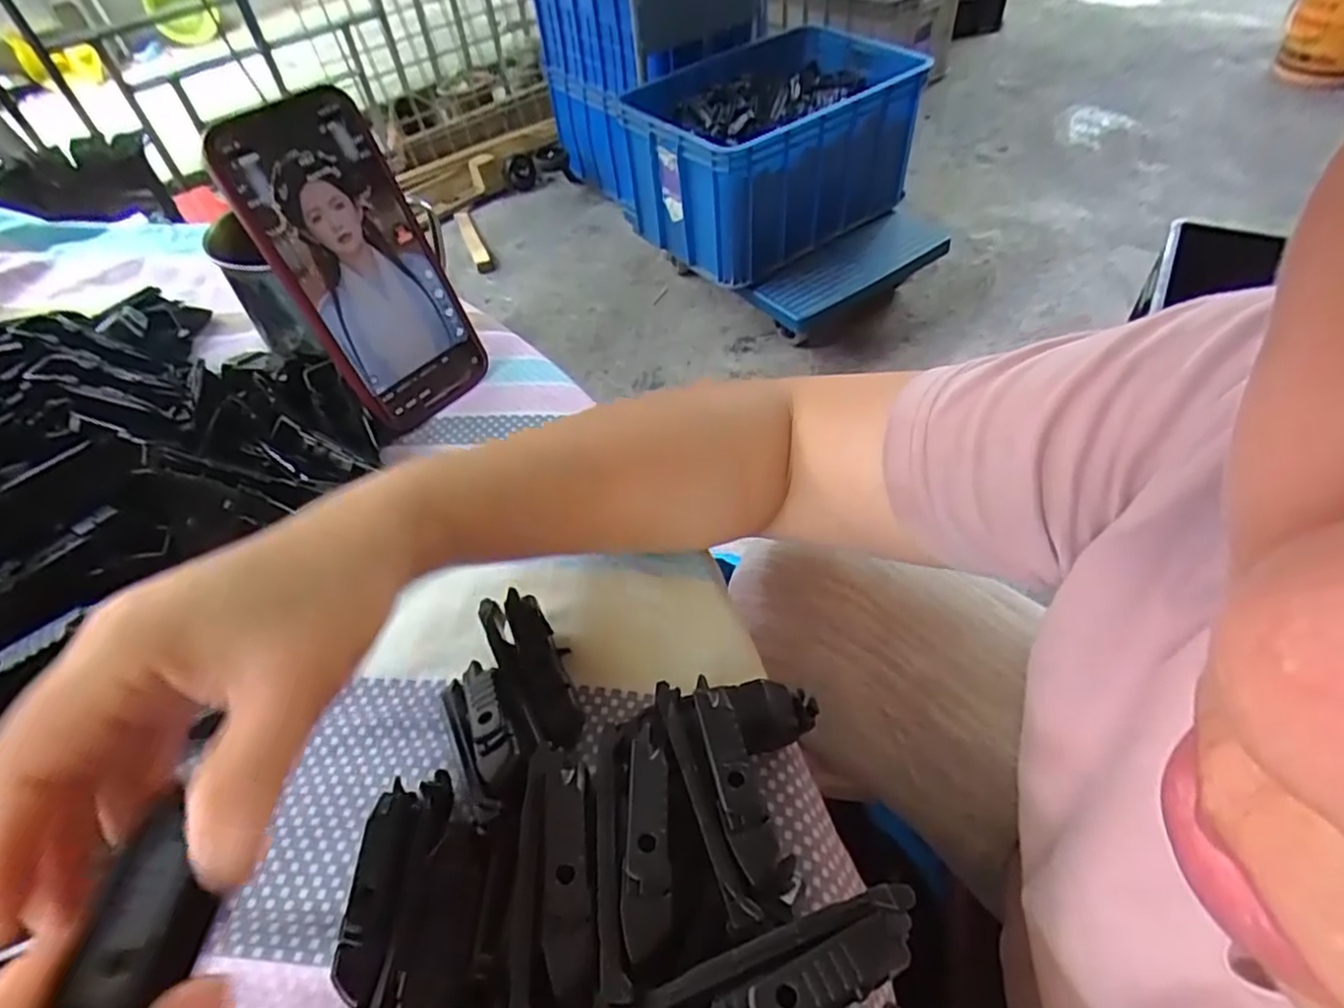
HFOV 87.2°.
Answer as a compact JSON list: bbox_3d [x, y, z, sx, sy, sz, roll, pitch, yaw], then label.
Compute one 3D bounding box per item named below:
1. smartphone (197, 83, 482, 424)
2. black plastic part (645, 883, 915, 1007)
[{"bbox_3d":[-0.157,-0.120,0.364,0.012,0.157,0.074,15,49,44],"label":"smartphone"},{"bbox_3d":[0.032,0.125,0.187,0.074,0.010,0.023,-20,53,-11],"label":"black plastic part"}]

